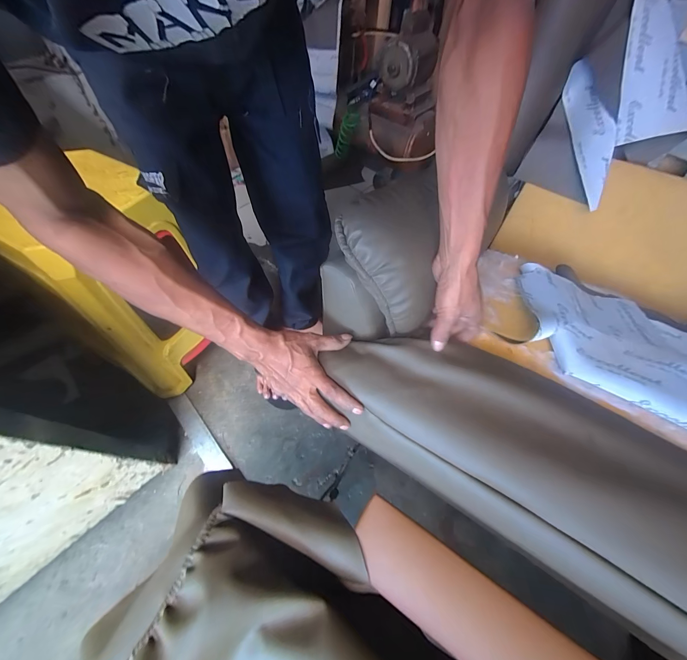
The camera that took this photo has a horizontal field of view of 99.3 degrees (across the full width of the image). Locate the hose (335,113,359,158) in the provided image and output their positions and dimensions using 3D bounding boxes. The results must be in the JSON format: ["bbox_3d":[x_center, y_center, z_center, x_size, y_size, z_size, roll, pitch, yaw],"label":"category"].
[{"bbox_3d":[0.007,-0.847,1.272,0.049,0.177,0.049,-12,55,-41],"label":"hose"}]

